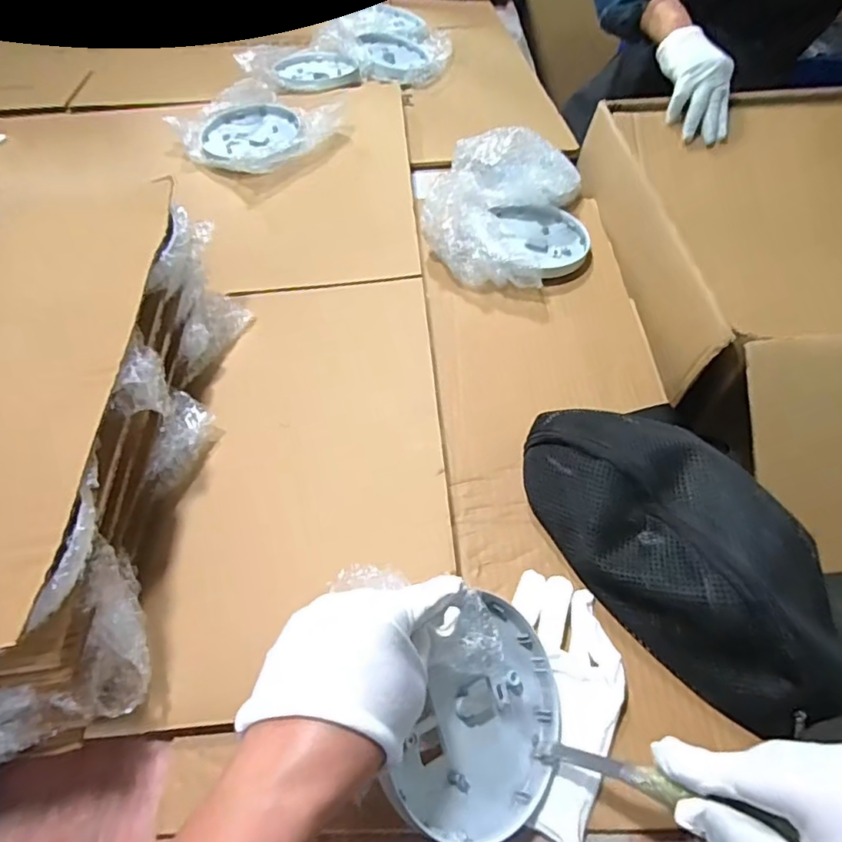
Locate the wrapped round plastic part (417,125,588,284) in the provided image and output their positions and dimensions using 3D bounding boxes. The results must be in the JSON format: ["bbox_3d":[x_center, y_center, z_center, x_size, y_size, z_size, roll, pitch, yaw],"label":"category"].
[{"bbox_3d":[0.110,-0.254,0.662,0.185,0.099,0.200,12,54,9],"label":"wrapped round plastic part"}]

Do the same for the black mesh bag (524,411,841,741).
[{"bbox_3d":[0.197,0.080,0.429,0.152,0.068,0.273,-33,60,-23],"label":"black mesh bag"}]

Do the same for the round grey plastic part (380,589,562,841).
[{"bbox_3d":[0.038,0.180,0.347,0.116,0.029,0.132,34,59,-29],"label":"round grey plastic part"}]

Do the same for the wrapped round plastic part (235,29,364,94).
[{"bbox_3d":[-0.181,-0.563,0.892,0.185,0.034,0.153,-32,60,-22],"label":"wrapped round plastic part"}]

